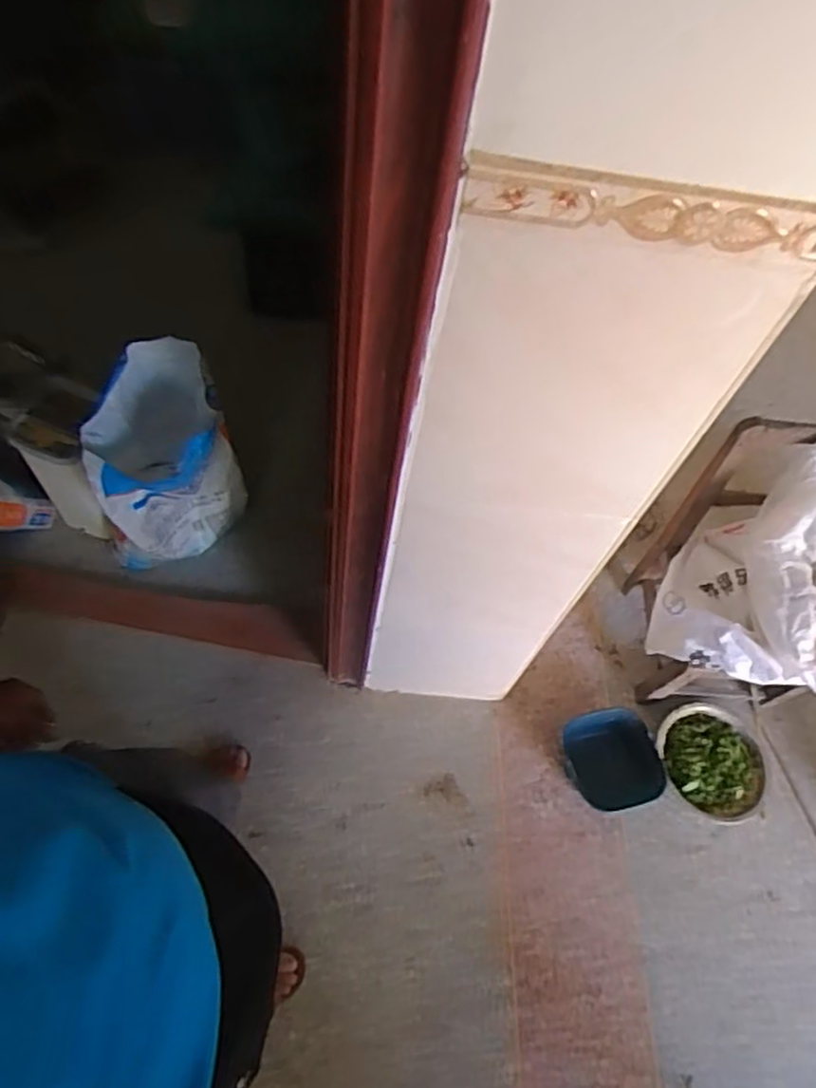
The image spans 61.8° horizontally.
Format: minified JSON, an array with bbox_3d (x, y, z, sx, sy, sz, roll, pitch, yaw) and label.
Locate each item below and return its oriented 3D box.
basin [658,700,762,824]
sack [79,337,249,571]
[{"bbox_3d":[0.690,0.488,1.557,0.241,0.062,0.241,3,60,-5],"label":"basin"},{"bbox_3d":[-0.517,-0.131,1.491,0.217,0.539,0.304,35,62,13],"label":"sack"}]

